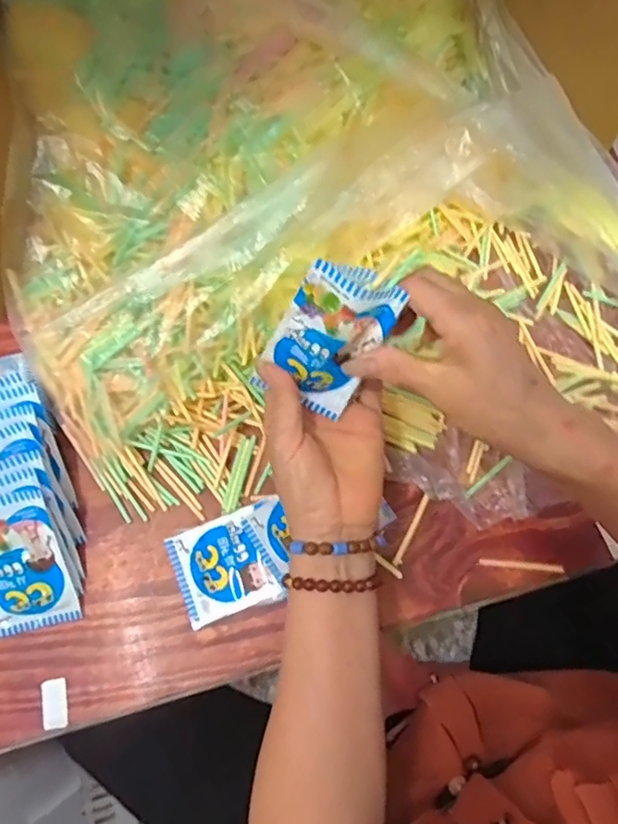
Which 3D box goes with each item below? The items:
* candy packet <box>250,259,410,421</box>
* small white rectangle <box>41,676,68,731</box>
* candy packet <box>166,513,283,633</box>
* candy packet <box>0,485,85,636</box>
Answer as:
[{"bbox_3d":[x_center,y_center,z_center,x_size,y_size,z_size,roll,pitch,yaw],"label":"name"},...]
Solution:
[{"bbox_3d":[0.011,-0.042,0.357,0.061,0.101,0.021,19,44,-15],"label":"candy packet"},{"bbox_3d":[-0.185,0.212,0.419,0.017,0.004,0.034,-10,71,-3],"label":"small white rectangle"},{"bbox_3d":[-0.064,0.117,0.441,0.071,0.019,0.069,-21,72,-7],"label":"candy packet"},{"bbox_3d":[-0.215,0.112,0.427,0.064,0.011,0.103,-14,100,-5],"label":"candy packet"}]

